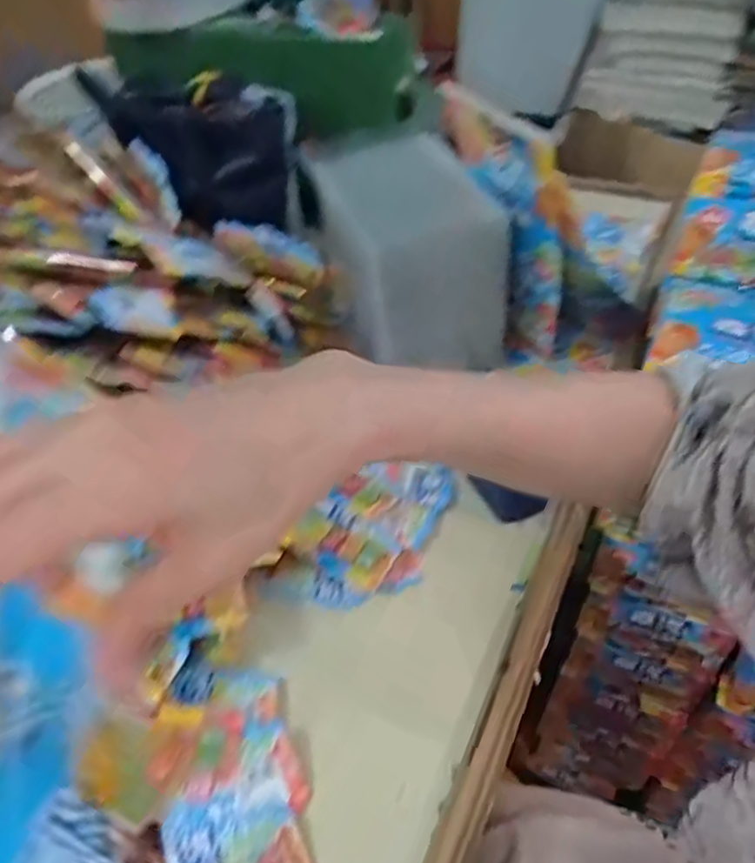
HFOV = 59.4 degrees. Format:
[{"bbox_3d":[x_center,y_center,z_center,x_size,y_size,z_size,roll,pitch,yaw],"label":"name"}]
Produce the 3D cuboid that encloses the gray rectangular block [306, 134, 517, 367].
[{"bbox_3d":[0.034,-0.208,0.767,0.165,0.185,0.220,-18,46,-17],"label":"gray rectangular block"}]

